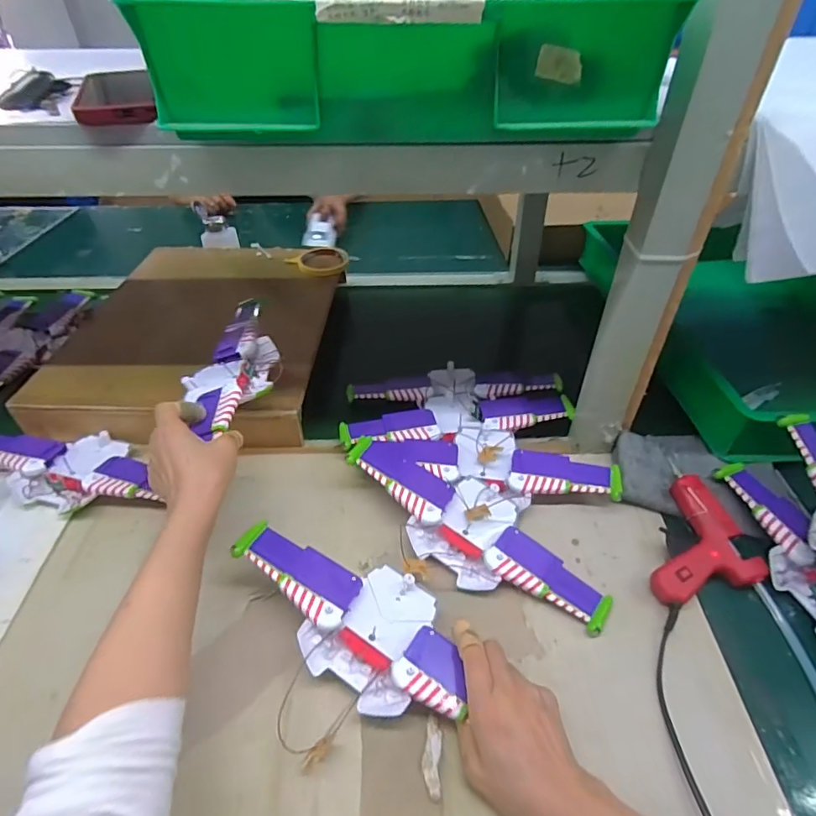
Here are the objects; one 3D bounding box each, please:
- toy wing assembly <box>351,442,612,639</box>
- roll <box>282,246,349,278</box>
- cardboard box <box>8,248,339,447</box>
[{"bbox_3d":[0.062,0.122,0.512,0.293,0.048,0.112,26,48,26],"label":"toy wing assembly"},{"bbox_3d":[-0.150,-0.254,0.867,0.091,0.014,0.091,0,42,0],"label":"roll"},{"bbox_3d":[-0.295,-0.120,0.755,0.350,0.079,0.427,1,42,2],"label":"cardboard box"}]

